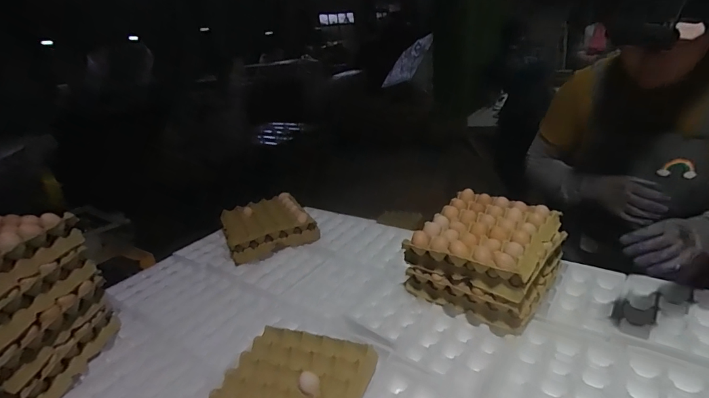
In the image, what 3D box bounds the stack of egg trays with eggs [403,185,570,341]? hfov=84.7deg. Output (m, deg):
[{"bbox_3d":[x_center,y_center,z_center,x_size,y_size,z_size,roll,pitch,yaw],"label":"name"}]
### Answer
[{"bbox_3d":[0.320,0.140,0.960,0.286,0.191,0.285,12,29,41],"label":"stack of egg trays with eggs"}]

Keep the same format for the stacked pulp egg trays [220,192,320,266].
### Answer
[{"bbox_3d":[-0.317,0.096,1.409,0.295,0.110,0.300,-17,23,-21],"label":"stacked pulp egg trays"}]

